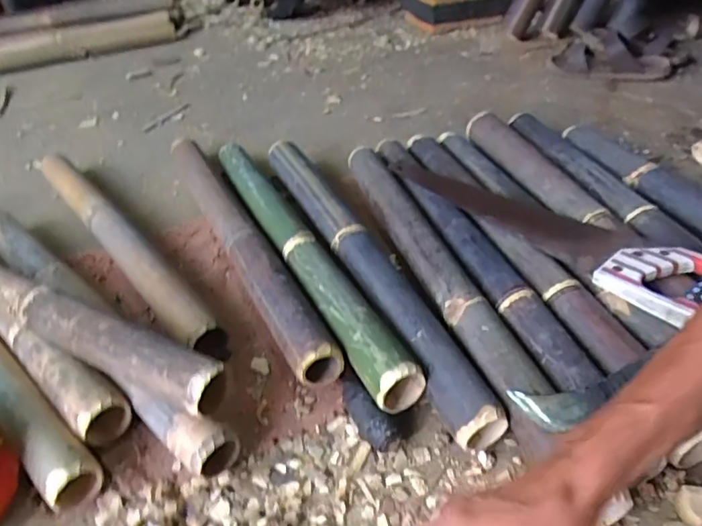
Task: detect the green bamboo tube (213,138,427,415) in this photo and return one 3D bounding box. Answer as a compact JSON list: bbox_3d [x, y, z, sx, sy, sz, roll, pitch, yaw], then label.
[{"bbox_3d":[-0.092,-0.042,0.789,0.055,0.047,0.641,-21,43,-18],"label":"green bamboo tube"}]

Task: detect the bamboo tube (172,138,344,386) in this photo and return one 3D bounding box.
[{"bbox_3d":[-0.177,-0.052,0.825,0.068,0.065,0.633,-20,43,-18],"label":"bamboo tube"}]

